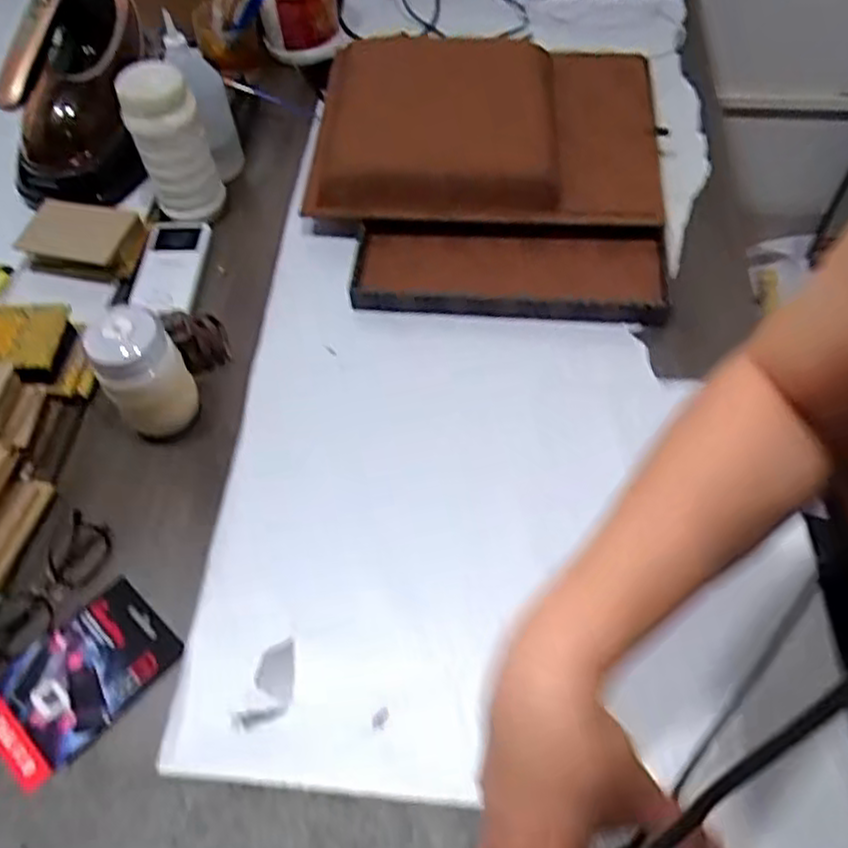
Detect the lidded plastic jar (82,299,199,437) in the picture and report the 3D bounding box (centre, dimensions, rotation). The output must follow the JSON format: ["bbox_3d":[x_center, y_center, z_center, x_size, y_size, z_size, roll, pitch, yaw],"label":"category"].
[{"bbox_3d":[-0.264,-0.046,0.704,0.081,0.132,0.070,-31,62,-16],"label":"lidded plastic jar"}]

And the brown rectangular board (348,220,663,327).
[{"bbox_3d":[0.096,-0.178,0.827,0.339,0.029,0.127,3,58,5],"label":"brown rectangular board"}]

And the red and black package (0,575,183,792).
[{"bbox_3d":[-0.290,0.208,0.613,0.104,0.008,0.149,38,67,23],"label":"red and black package"}]

